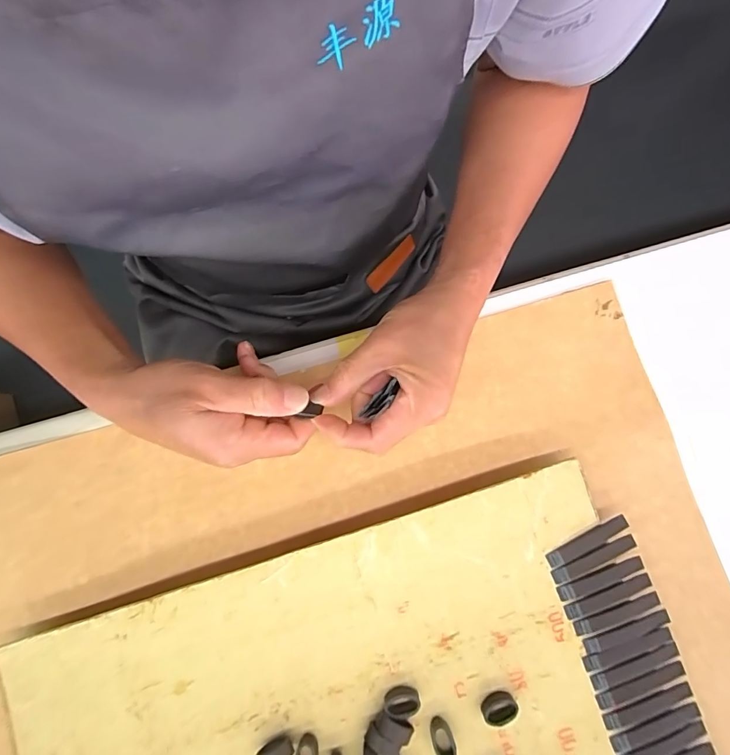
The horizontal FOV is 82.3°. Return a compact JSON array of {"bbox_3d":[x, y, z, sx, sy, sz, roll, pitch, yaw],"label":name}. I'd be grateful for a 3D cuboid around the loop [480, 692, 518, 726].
[{"bbox_3d":[0.083,0.204,0.258,0.021,0.010,0.013,-19,81,-3],"label":"loop"}]

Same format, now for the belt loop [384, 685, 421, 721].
[{"bbox_3d":[0.023,0.201,0.258,0.021,0.011,0.013,-15,81,-2],"label":"belt loop"}]

